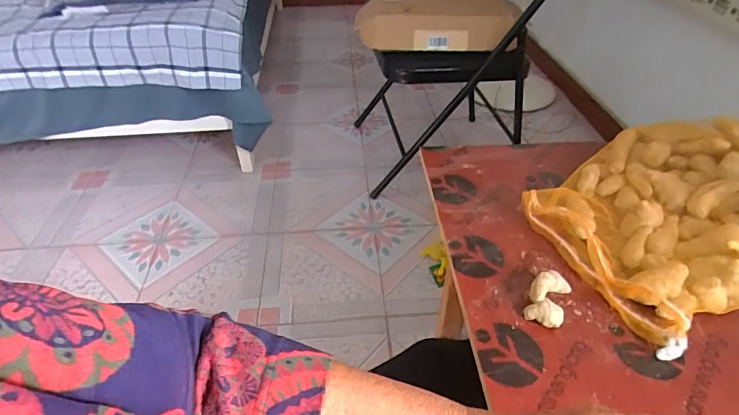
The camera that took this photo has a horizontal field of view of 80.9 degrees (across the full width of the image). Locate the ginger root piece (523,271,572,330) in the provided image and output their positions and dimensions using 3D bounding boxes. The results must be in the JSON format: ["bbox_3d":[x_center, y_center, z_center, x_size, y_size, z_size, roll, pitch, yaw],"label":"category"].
[{"bbox_3d":[0.200,0.101,0.486,0.040,0.021,0.068,21,47,20],"label":"ginger root piece"}]

